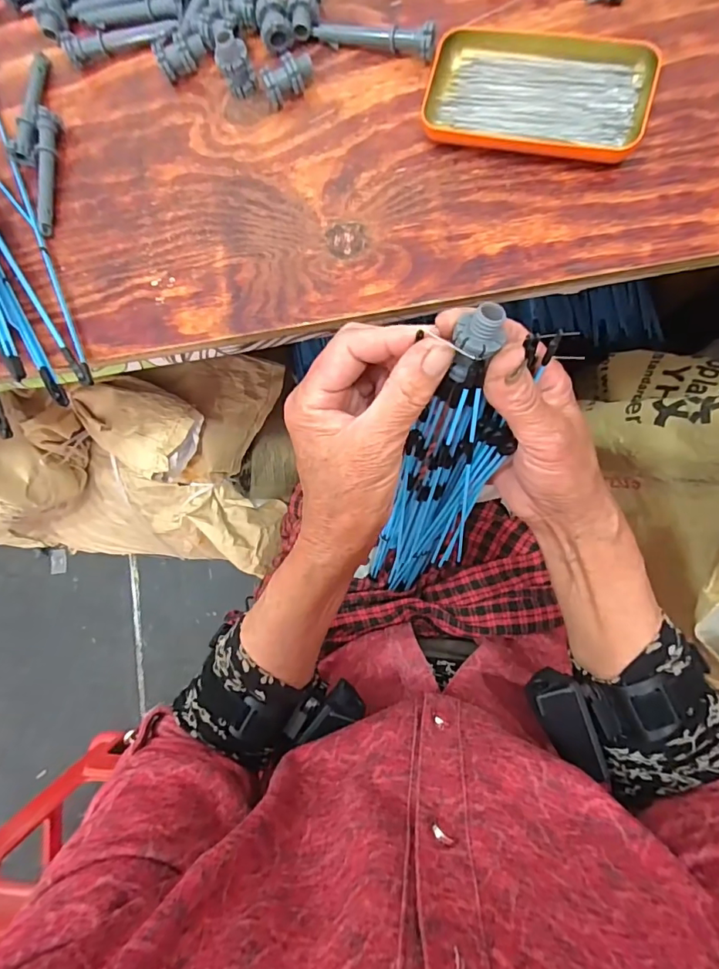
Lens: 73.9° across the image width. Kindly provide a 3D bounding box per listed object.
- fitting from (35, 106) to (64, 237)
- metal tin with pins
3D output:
[{"bbox_3d":[-0.251,-0.248,0.379,0.016,0.012,0.096,4,86,9],"label":"fitting"},{"bbox_3d":[0.119,-0.267,0.322,0.141,0.018,0.081,13,87,10],"label":"metal tin with pins"}]

